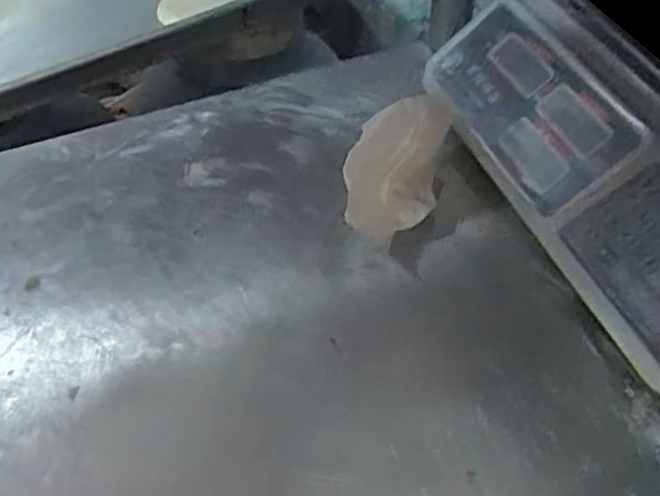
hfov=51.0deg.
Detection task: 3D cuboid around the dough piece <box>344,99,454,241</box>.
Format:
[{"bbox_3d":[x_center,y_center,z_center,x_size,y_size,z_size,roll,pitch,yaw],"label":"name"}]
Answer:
[{"bbox_3d":[0.049,-0.064,0.507,0.067,0.013,0.116,17,76,-13],"label":"dough piece"}]

